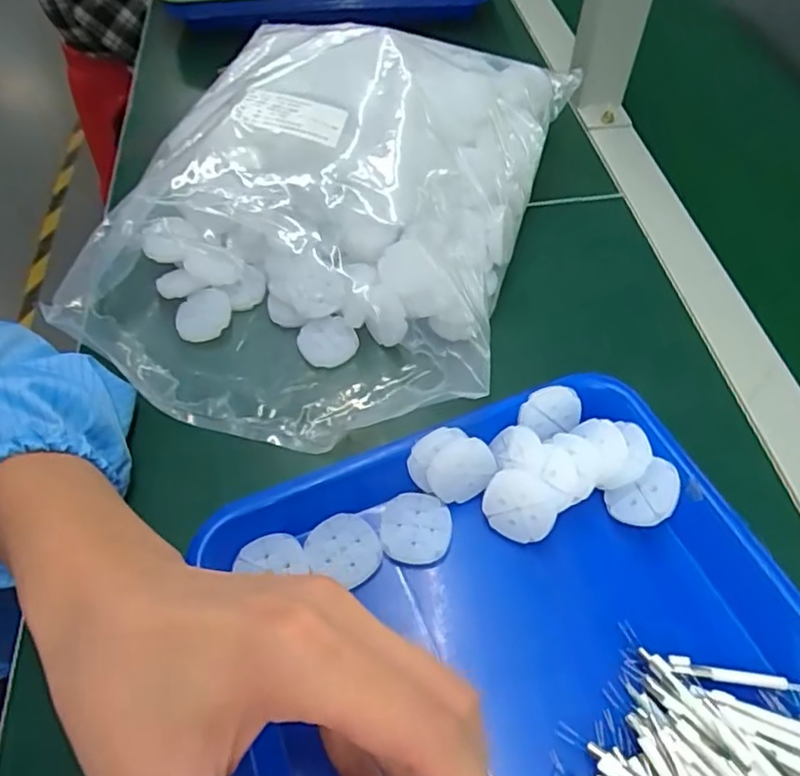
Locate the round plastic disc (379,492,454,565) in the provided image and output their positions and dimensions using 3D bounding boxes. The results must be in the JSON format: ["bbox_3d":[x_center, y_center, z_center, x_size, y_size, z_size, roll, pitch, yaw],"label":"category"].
[{"bbox_3d":[0.008,0.070,0.305,0.035,0.006,0.034,-1,55,1],"label":"round plastic disc"}]

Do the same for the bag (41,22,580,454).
[{"bbox_3d":[-0.043,-0.138,0.406,0.245,0.106,0.349,17,57,13],"label":"bag"}]

